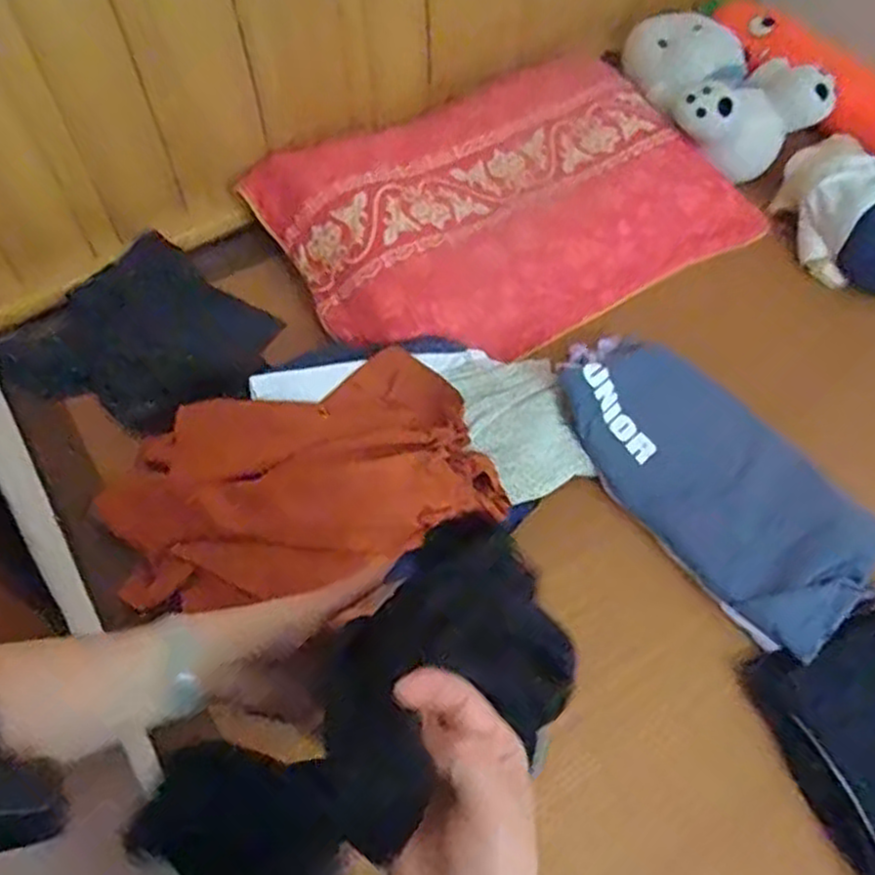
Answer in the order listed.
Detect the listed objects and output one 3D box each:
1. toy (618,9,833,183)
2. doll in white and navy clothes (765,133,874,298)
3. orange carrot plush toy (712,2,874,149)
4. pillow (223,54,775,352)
[{"bbox_3d":[0.405,-0.534,1.188,0.234,0.131,0.298,-28,63,-17],"label":"toy"},{"bbox_3d":[0.612,-0.316,1.105,0.257,0.117,0.184,29,62,16],"label":"doll in white and navy clothes"},{"bbox_3d":[0.621,-0.576,1.245,0.395,0.092,0.090,37,64,4],"label":"orange carrot plush toy"},{"bbox_3d":[0.104,-0.326,1.071,0.629,0.116,0.383,-28,63,-17],"label":"pillow"}]

